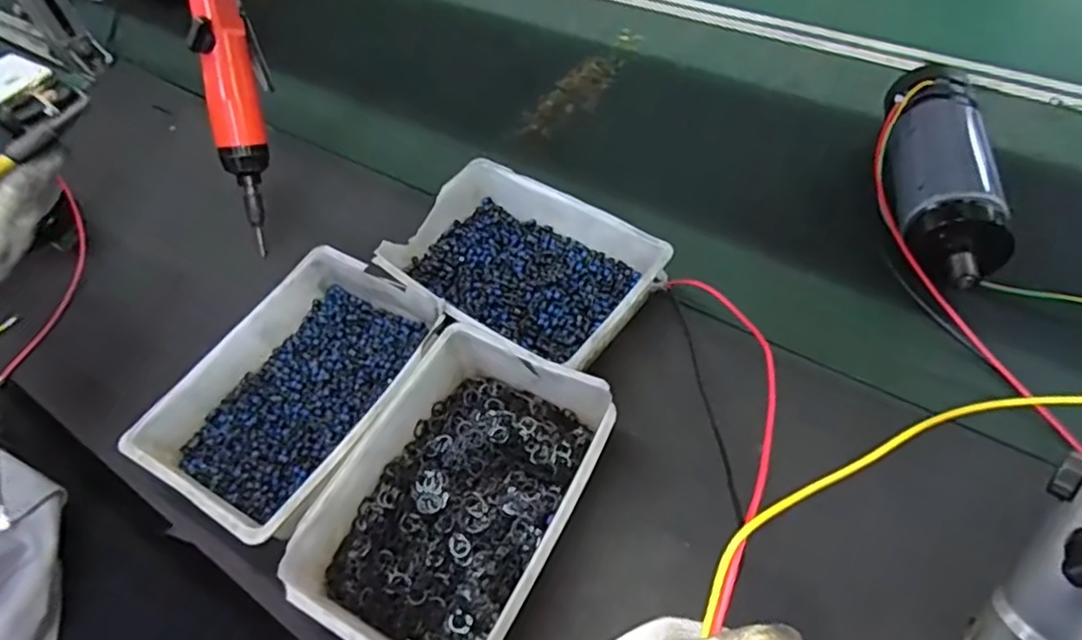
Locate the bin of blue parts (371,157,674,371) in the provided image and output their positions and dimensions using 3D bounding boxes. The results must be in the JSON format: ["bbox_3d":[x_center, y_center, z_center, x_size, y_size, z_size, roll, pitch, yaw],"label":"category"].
[{"bbox_3d":[-0.014,-0.041,0.540,0.204,0.058,0.150,30,62,24],"label":"bin of blue parts"}]

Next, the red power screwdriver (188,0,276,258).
[{"bbox_3d":[-0.260,-0.172,0.591,0.033,0.206,0.064,0,20,5],"label":"red power screwdriver"}]

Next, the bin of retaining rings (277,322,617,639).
[{"bbox_3d":[-0.052,0.109,0.421,0.143,0.046,0.203,22,59,20],"label":"bin of retaining rings"}]

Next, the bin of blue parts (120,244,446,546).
[{"bbox_3d":[-0.171,0.047,0.488,0.146,0.045,0.208,24,60,21],"label":"bin of blue parts"}]

